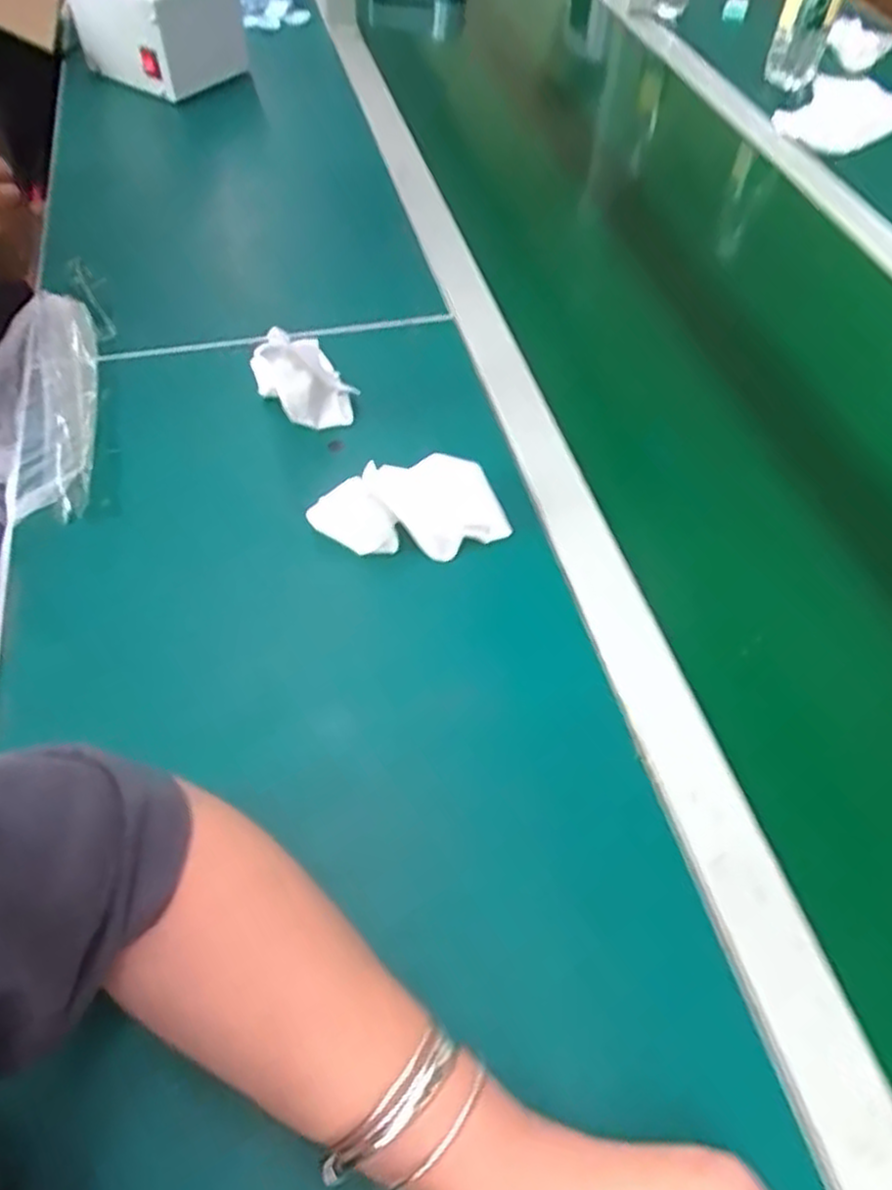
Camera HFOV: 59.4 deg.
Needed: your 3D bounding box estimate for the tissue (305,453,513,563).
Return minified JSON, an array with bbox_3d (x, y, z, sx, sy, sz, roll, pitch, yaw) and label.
[{"bbox_3d":[-0.025,-0.056,0.523,0.128,0.047,0.063,-9,54,-9],"label":"tissue"}]

